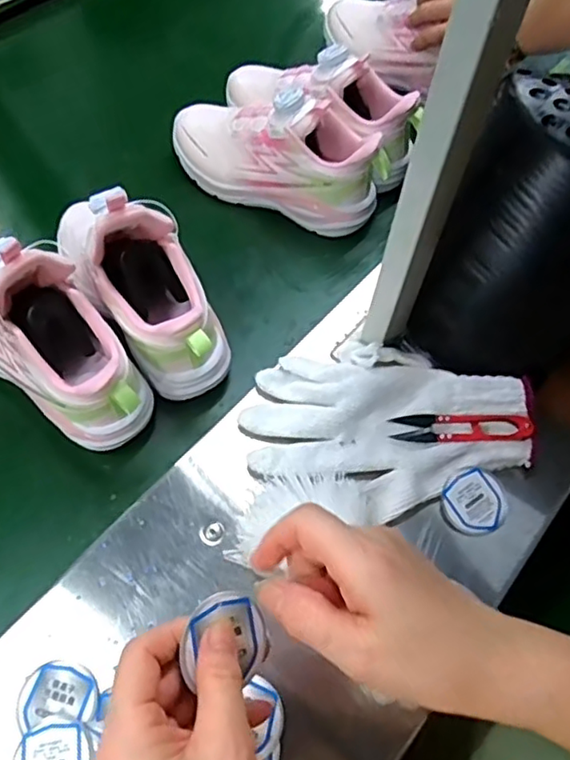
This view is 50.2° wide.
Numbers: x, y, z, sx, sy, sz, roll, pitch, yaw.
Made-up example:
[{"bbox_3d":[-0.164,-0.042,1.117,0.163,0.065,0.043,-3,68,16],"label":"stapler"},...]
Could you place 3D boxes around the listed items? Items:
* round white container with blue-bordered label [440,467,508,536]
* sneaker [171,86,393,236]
[{"bbox_3d":[0.140,0.089,0.447,0.047,0.010,0.045,2,61,-3],"label":"round white container with blue-bordered label"},{"bbox_3d":[-0.008,-0.222,0.585,0.214,0.112,0.069,23,62,8],"label":"sneaker"}]

